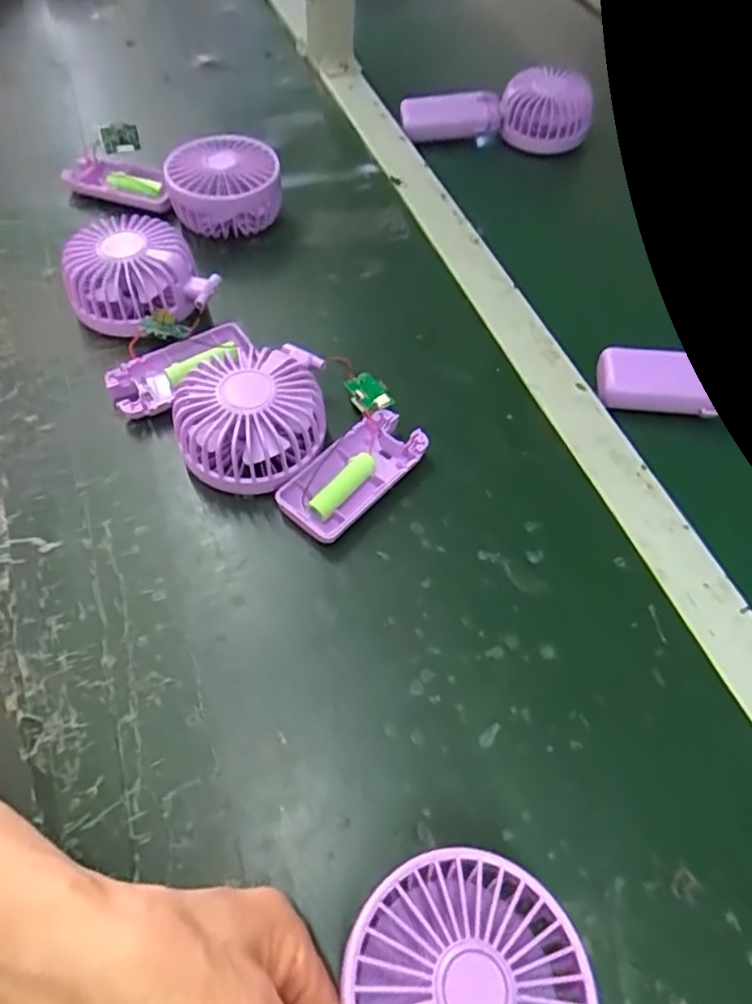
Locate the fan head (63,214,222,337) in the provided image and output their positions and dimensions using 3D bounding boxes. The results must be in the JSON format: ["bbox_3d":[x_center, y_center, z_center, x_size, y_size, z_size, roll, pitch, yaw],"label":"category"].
[{"bbox_3d":[-0.165,-0.152,0.436,0.085,0.046,0.088,-36,66,-24],"label":"fan head"}]

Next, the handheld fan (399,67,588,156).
[{"bbox_3d":[0.115,-0.373,0.608,0.177,0.057,0.044,-3,57,-6],"label":"handheld fan"}]

